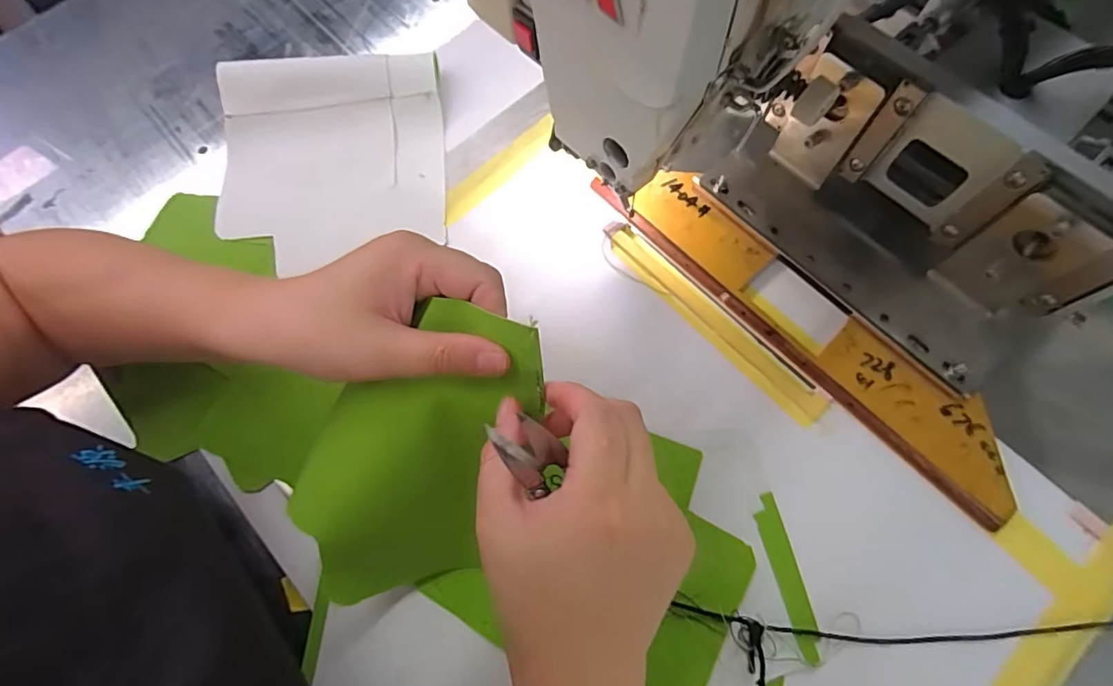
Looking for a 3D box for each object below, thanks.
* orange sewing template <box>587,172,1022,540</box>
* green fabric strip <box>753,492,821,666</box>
[{"bbox_3d":[0.164,-0.017,0.354,0.052,0.010,0.315,-42,74,-12],"label":"orange sewing template"},{"bbox_3d":[0.133,0.134,0.302,0.016,0.006,0.088,-12,70,-2],"label":"green fabric strip"}]

